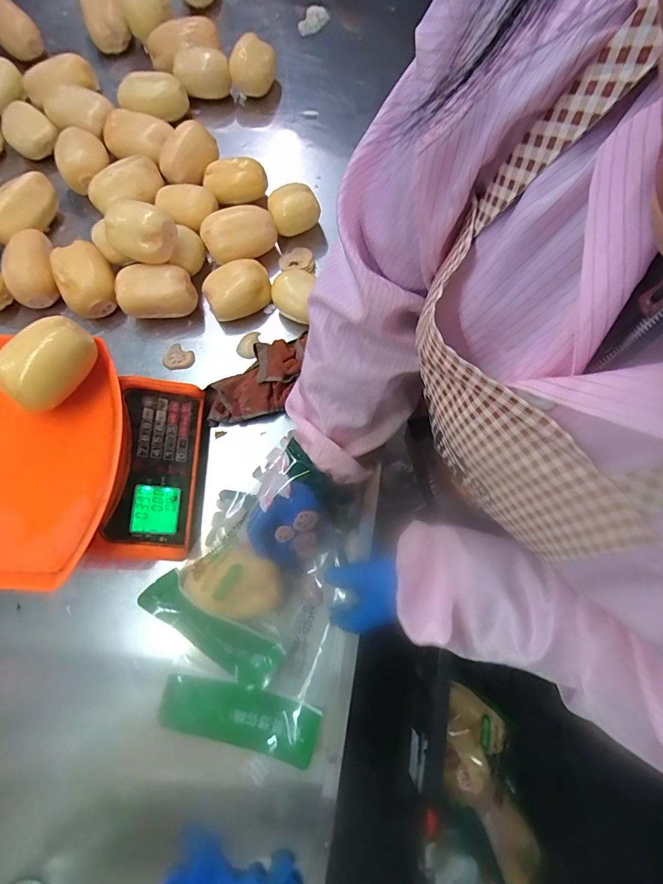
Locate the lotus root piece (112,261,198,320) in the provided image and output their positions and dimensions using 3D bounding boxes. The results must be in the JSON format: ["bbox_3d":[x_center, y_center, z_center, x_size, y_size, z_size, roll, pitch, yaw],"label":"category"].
[{"bbox_3d":[-0.255,-0.221,0.600,0.104,0.056,0.061,-7,77,-1],"label":"lotus root piece"}]

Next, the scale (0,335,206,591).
[{"bbox_3d":[-0.322,0.028,0.516,0.281,0.120,0.283,2,77,1],"label":"scale"}]

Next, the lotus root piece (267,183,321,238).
[{"bbox_3d":[-0.060,-0.365,0.651,0.070,0.053,0.060,-25,78,-5],"label":"lotus root piece"}]

